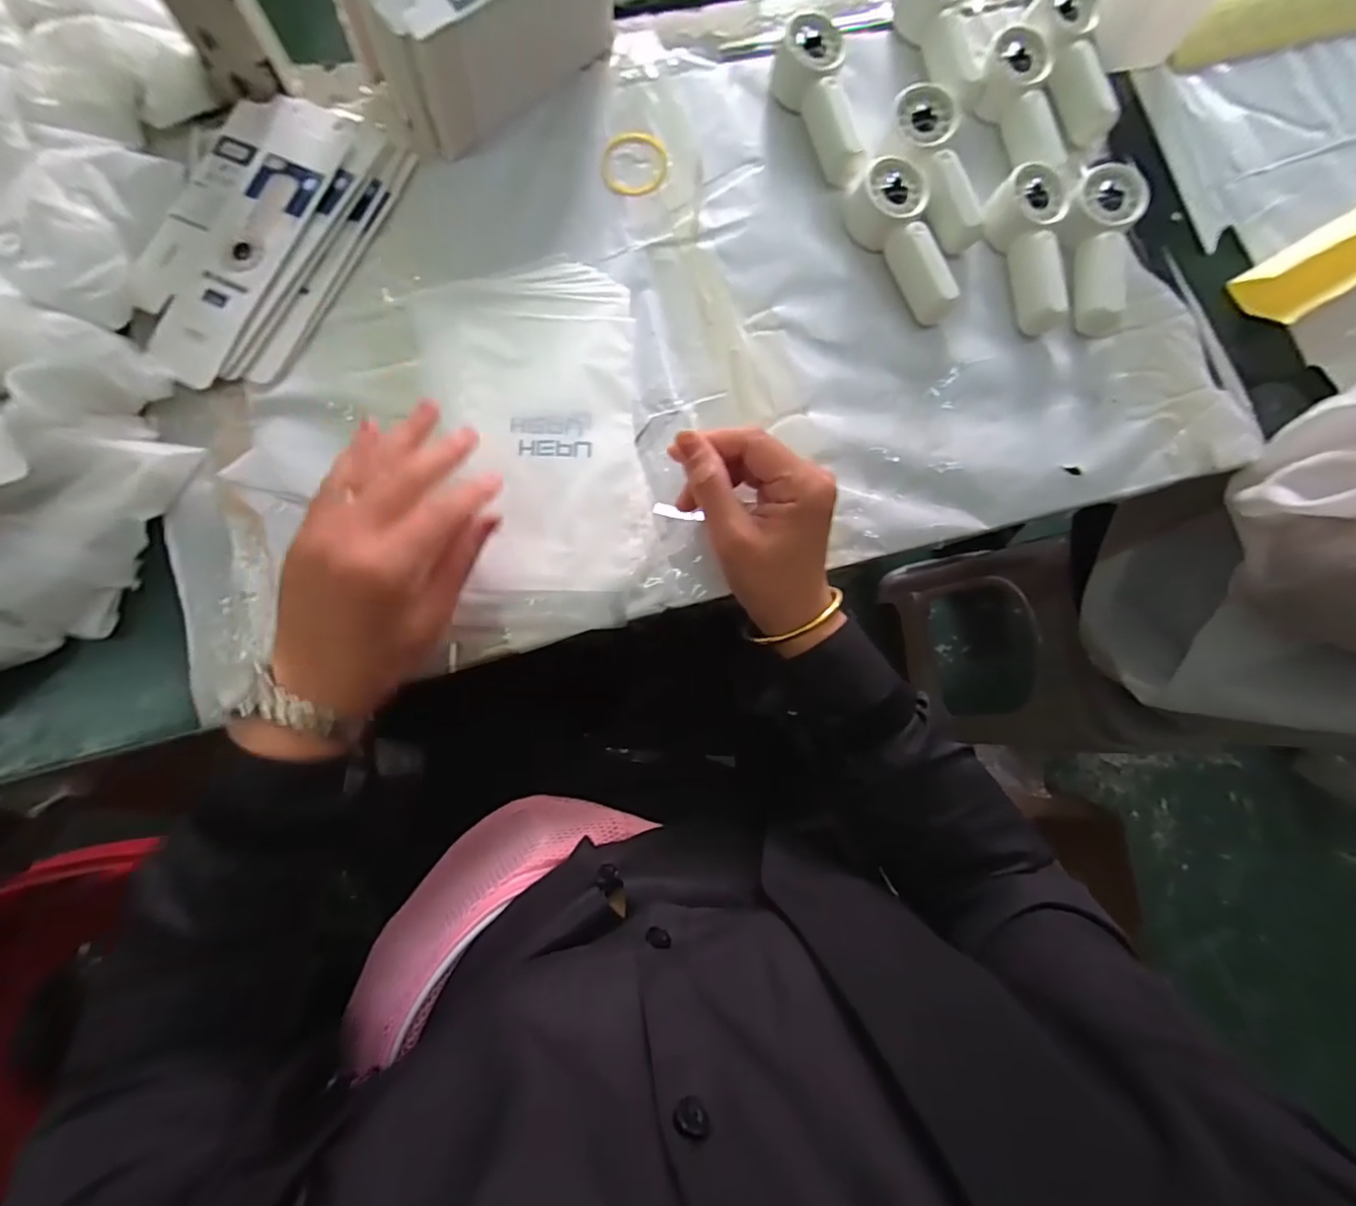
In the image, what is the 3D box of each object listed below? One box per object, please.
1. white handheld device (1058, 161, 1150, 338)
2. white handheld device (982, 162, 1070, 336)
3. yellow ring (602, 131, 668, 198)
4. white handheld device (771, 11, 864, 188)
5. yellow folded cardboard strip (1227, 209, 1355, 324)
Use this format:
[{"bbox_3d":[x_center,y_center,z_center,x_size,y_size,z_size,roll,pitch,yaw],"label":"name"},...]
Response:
[{"bbox_3d":[0.298,-0.252,0.418,0.054,0.037,0.113,13,80,-2],"label":"white handheld device"},{"bbox_3d":[0.252,-0.249,0.415,0.051,0.034,0.108,-5,81,-4],"label":"white handheld device"},{"bbox_3d":[-0.031,-0.318,0.419,0.046,0.004,0.054,19,82,-3],"label":"yellow ring"},{"bbox_3d":[0.098,-0.356,0.417,0.044,0.030,0.112,-8,81,-5],"label":"white handheld device"},{"bbox_3d":[0.540,-0.286,0.444,0.258,0.033,0.048,-30,87,-8],"label":"yellow folded cardboard strip"}]

